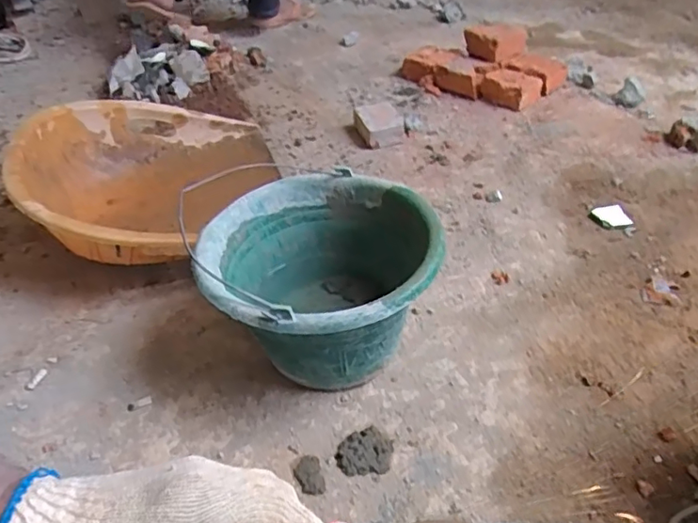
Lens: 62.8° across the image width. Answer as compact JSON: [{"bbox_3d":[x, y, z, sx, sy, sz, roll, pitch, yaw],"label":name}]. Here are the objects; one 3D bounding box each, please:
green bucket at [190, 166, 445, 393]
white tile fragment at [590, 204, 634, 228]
[{"bbox_3d":[-0.032,0.036,0.694,0.252,0.195,0.251,-2,41,1],"label":"green bucket"},{"bbox_3d":[0.421,-0.071,0.915,0.045,0.014,0.058,-25,50,-21],"label":"white tile fragment"}]

